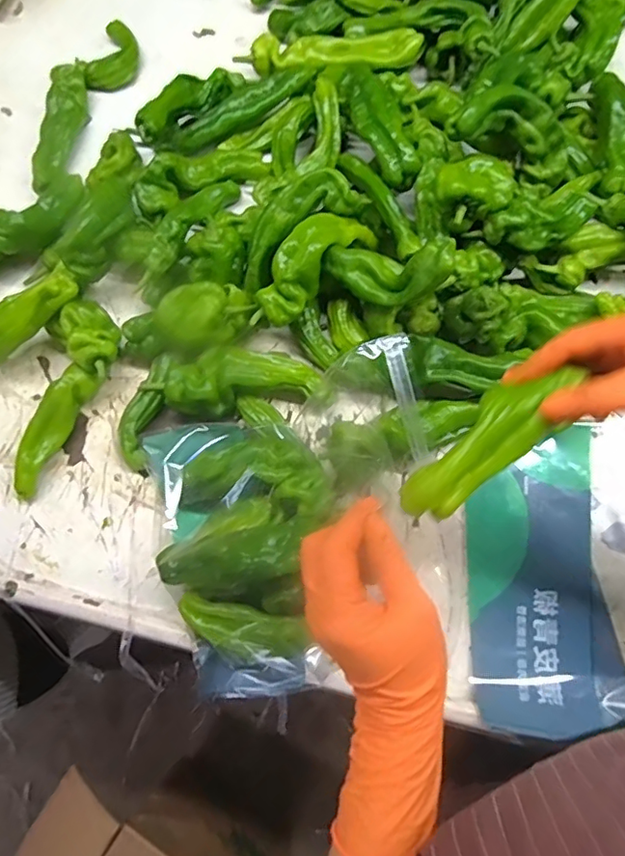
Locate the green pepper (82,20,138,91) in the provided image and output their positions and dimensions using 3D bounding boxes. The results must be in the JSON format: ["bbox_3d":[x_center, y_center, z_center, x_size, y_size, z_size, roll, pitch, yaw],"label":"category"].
[{"bbox_3d":[-0.239,-0.454,0.663,0.047,0.028,0.106,5,75,3],"label":"green pepper"}]

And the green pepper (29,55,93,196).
[{"bbox_3d":[-0.290,-0.344,0.629,0.038,0.035,0.165,5,75,3],"label":"green pepper"}]

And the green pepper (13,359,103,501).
[{"bbox_3d":[-0.258,0.001,0.532,0.031,0.040,0.133,27,77,8],"label":"green pepper"}]

